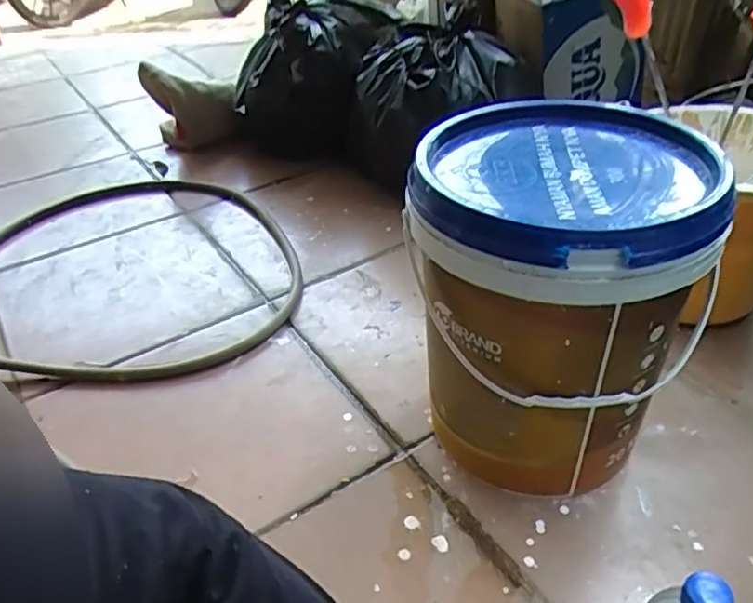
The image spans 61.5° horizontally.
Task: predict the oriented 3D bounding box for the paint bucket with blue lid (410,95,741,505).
[{"bbox_3d":[0.204,0.009,0.742,0.288,0.381,0.289,-3,38,2],"label":"paint bucket with blue lid"}]

